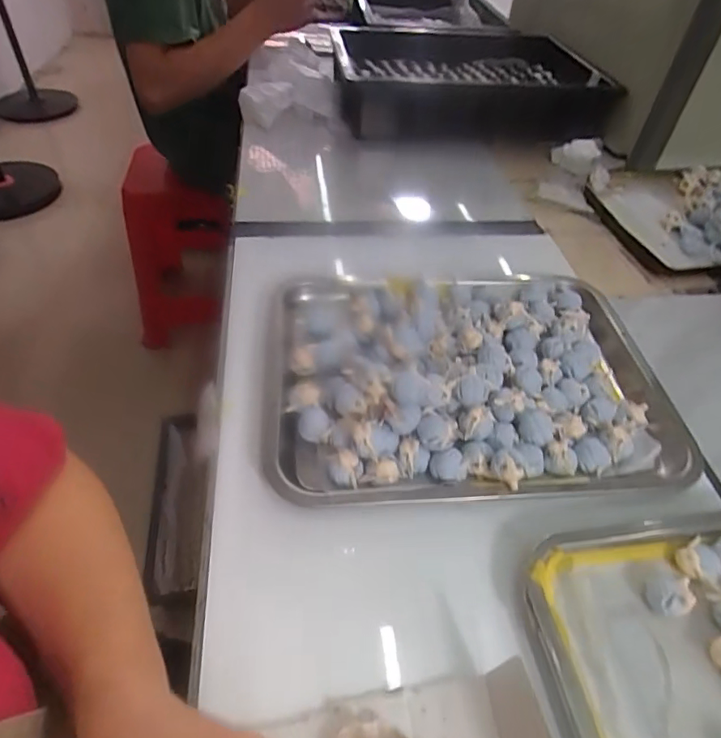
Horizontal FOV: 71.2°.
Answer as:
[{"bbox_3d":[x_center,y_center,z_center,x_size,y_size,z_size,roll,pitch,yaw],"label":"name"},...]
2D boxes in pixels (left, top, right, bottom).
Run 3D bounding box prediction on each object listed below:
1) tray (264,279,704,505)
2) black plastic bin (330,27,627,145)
[{"bbox_3d":[0.101,-0.008,0.451,0.361,0.059,0.255,-2,47,-7],"label":"tray"},{"bbox_3d":[0.192,-0.519,0.905,0.425,0.083,0.321,0,47,-5],"label":"black plastic bin"}]

